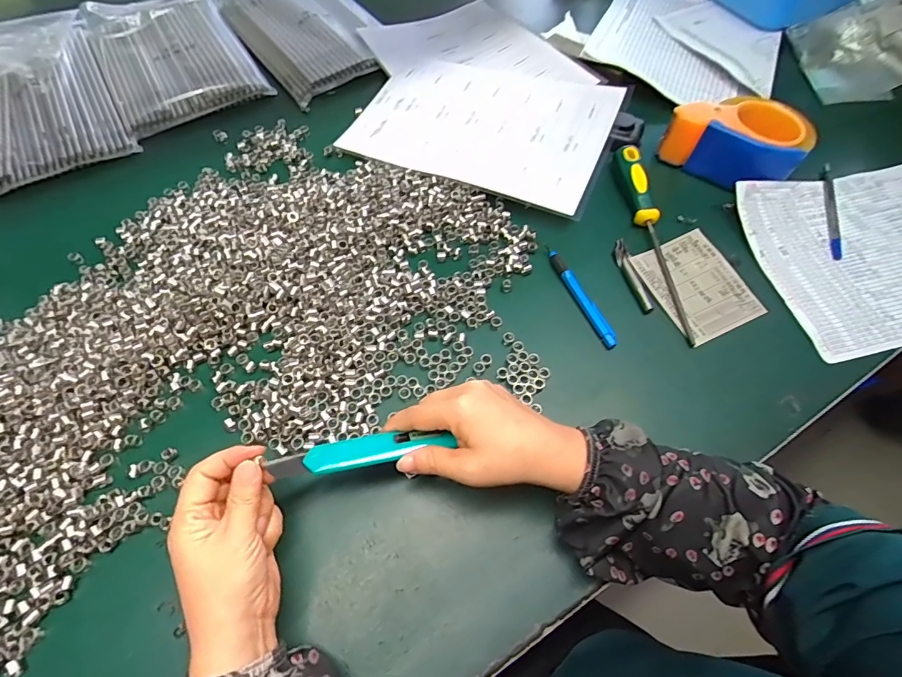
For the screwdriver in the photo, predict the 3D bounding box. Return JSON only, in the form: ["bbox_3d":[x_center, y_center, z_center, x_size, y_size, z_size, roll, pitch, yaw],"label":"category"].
[{"bbox_3d":[0.203,-0.109,0.453,0.027,0.023,0.232,-2,62,-1],"label":"screwdriver"}]

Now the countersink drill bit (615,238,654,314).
[{"bbox_3d":[0.179,-0.064,0.445,0.013,0.008,0.087,-7,62,-4],"label":"countersink drill bit"}]

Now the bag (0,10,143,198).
[{"bbox_3d":[-0.552,-0.315,0.576,0.202,0.026,0.325,-28,65,-14],"label":"bag"}]

